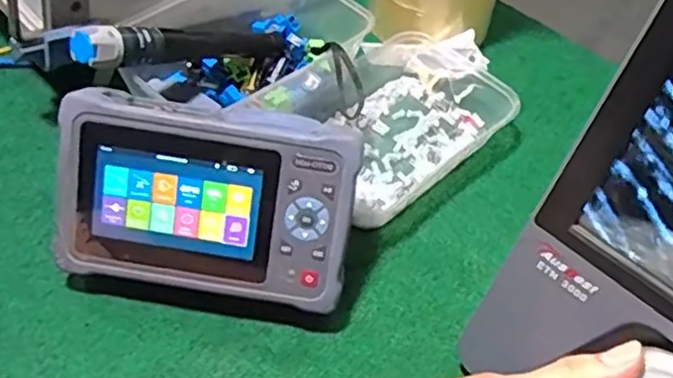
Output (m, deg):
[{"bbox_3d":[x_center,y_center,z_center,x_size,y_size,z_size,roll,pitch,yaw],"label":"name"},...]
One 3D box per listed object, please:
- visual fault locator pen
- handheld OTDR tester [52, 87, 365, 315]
[{"bbox_3d":[-0.104,-0.102,0.474,0.023,0.024,0.176,38,29,24],"label":"visual fault locator pen"},{"bbox_3d":[-0.075,0.005,0.401,0.166,0.108,0.048,8,14,2],"label":"handheld OTDR tester"}]

